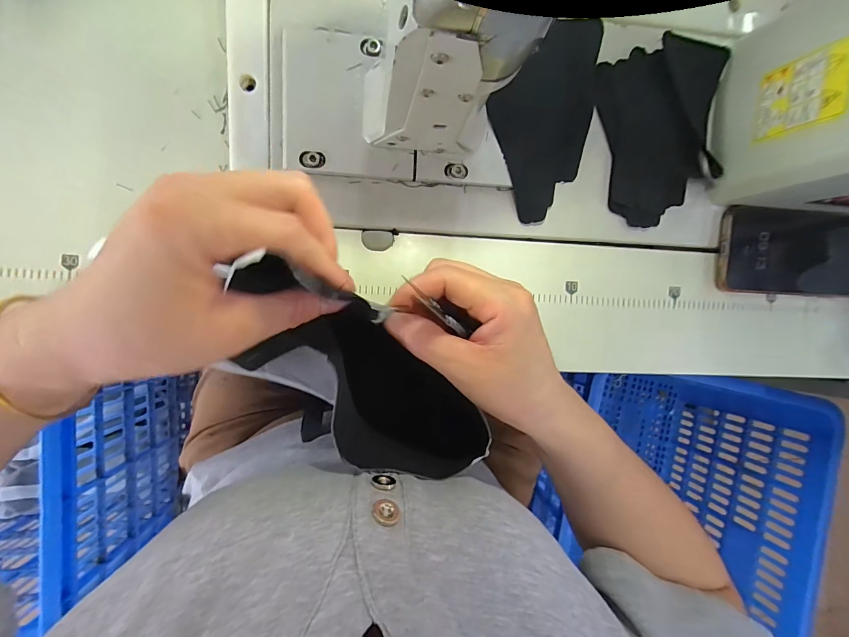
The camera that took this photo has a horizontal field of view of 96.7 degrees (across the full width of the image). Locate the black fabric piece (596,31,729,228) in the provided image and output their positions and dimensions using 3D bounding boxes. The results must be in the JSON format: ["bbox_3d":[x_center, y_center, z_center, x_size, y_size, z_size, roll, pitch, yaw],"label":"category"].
[{"bbox_3d":[0.204,-0.157,0.321,0.112,0.026,0.134,-16,92,-7],"label":"black fabric piece"}]

